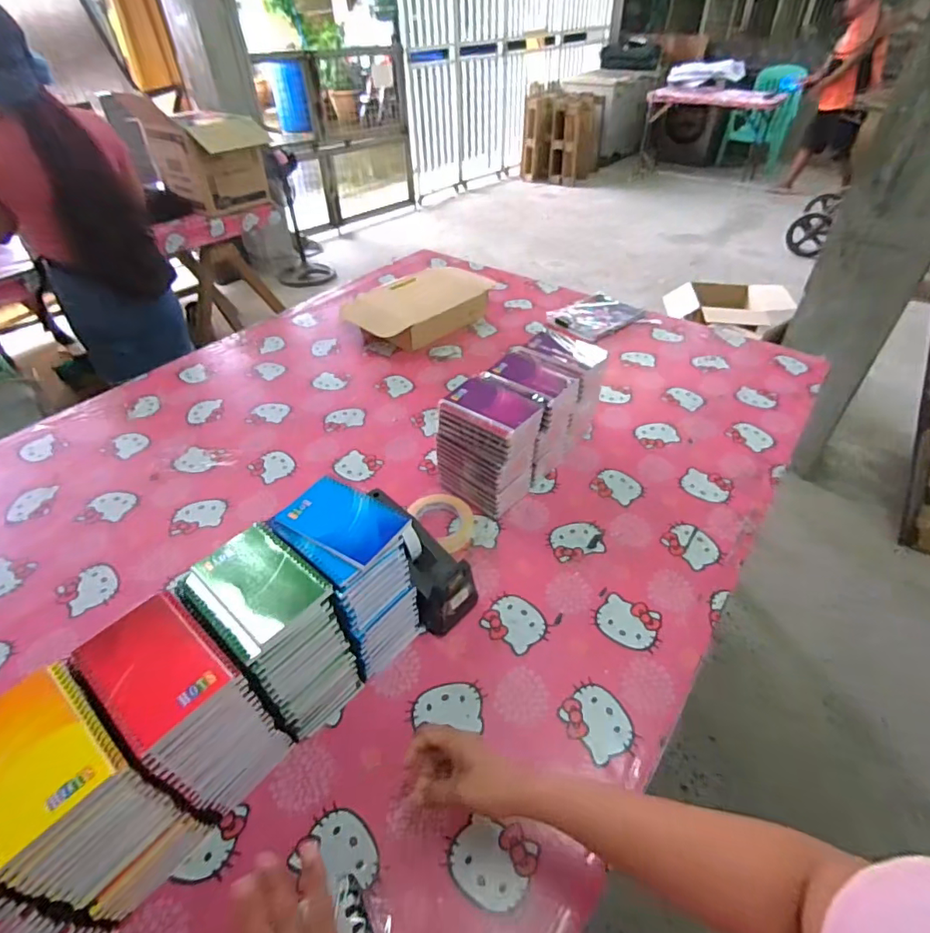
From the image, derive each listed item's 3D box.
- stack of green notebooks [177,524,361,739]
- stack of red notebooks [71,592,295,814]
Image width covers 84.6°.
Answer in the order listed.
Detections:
[{"bbox_3d":[-0.207,0.188,0.574,0.144,0.193,0.104,29,50,28],"label":"stack of green notebooks"},{"bbox_3d":[-0.271,0.241,0.511,0.133,0.201,0.089,29,50,28],"label":"stack of red notebooks"}]

